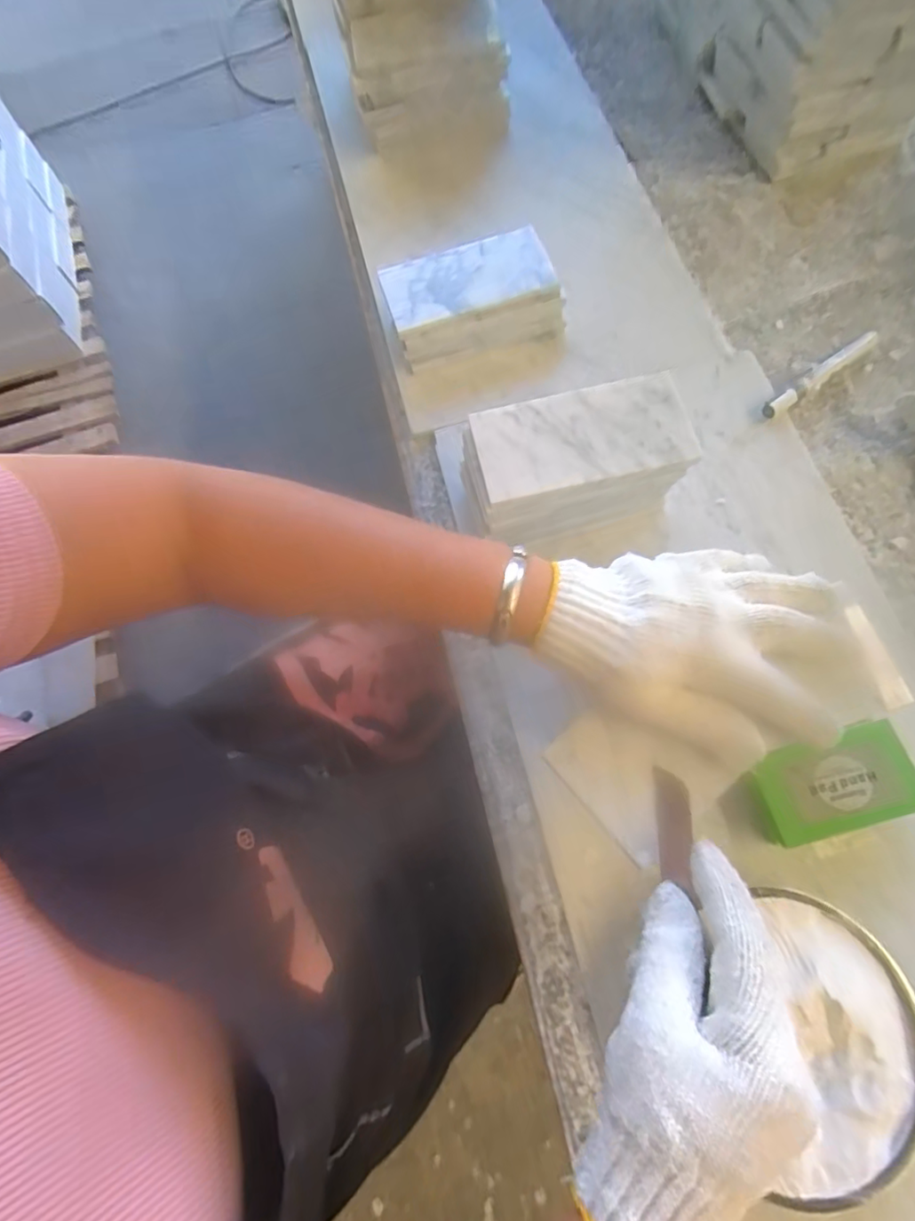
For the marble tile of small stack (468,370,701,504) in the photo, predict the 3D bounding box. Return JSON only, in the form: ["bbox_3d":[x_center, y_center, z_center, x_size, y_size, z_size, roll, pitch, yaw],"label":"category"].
[{"bbox_3d":[0.089,-0.128,0.410,0.150,0.013,0.077,-11,70,-2],"label":"marble tile of small stack"}]

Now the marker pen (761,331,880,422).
[{"bbox_3d":[0.320,-0.208,0.499,0.142,0.019,0.015,-36,73,-11],"label":"marker pen"}]

